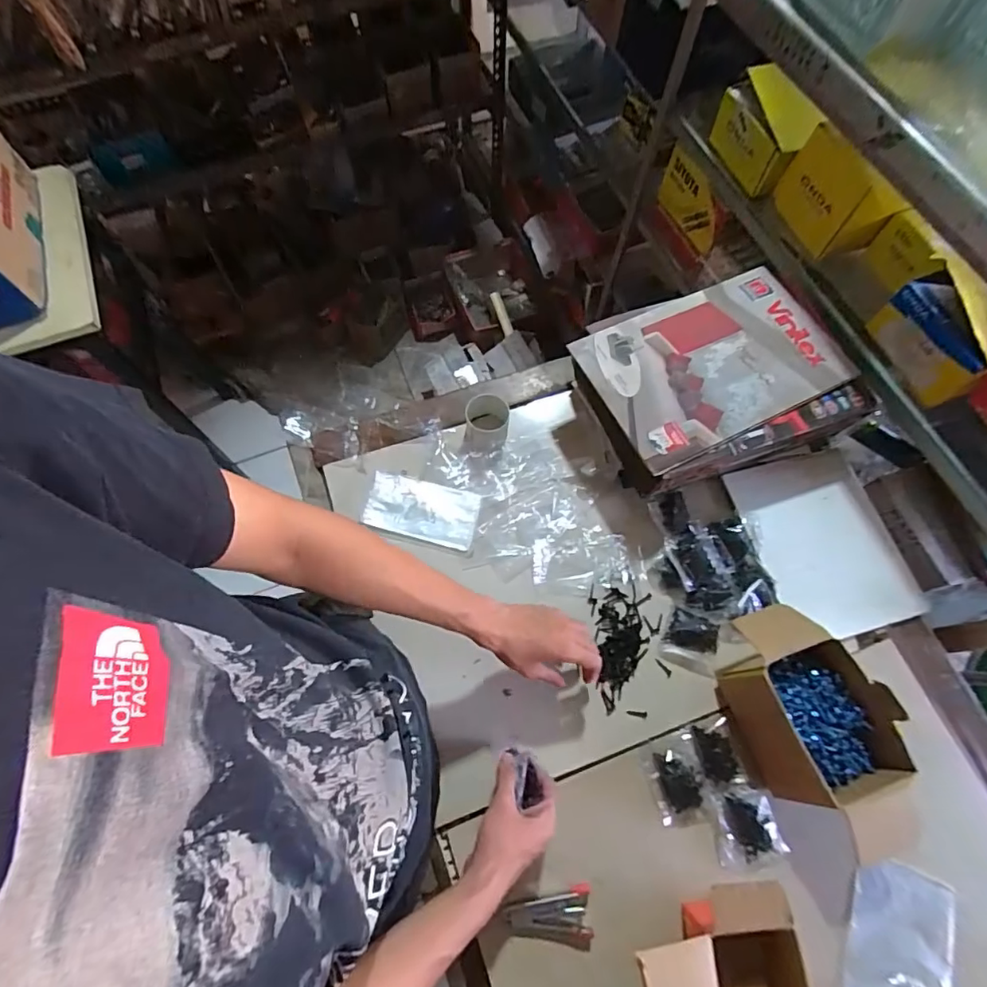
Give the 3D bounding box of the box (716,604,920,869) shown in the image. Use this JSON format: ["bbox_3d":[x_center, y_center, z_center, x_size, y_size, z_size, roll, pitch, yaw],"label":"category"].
[{"bbox_3d":[0.355,0.253,0.591,0.128,0.099,0.243,-17,70,-7],"label":"box"}]

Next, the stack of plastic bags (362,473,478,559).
[{"bbox_3d":[-0.098,0.025,0.716,0.152,0.007,0.085,15,69,5],"label":"stack of plastic bags"}]

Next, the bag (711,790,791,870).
[{"bbox_3d":[0.282,0.371,0.583,0.070,0.018,0.072,-5,69,-3],"label":"bag"}]

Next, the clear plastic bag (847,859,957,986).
[{"bbox_3d":[0.412,0.510,0.536,0.100,0.032,0.233,21,64,14],"label":"clear plastic bag"}]

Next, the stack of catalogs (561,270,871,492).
[{"bbox_3d":[0.294,-0.154,0.721,0.340,0.082,0.245,-21,70,-9],"label":"stack of catalogs"}]

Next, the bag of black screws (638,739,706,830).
[{"bbox_3d":[0.209,0.331,0.600,0.058,0.019,0.086,-12,69,-5],"label":"bag of black screws"}]

